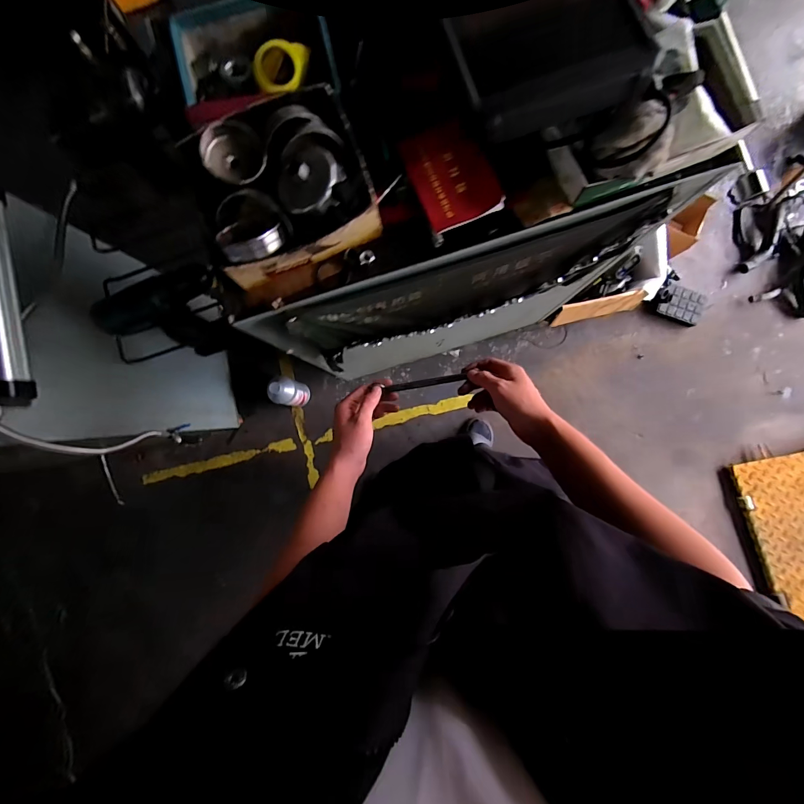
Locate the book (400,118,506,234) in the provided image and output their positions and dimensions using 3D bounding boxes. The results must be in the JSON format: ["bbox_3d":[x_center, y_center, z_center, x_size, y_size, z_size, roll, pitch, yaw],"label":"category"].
[{"bbox_3d":[0.065,-0.307,0.501,0.096,0.015,0.145,-20,86,2],"label":"book"}]

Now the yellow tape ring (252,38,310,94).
[{"bbox_3d":[-0.159,-0.436,0.486,0.064,0.018,0.070,13,88,4],"label":"yellow tape ring"}]

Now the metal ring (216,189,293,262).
[{"bbox_3d":[-0.179,-0.205,0.441,0.084,0.027,0.079,0,87,3],"label":"metal ring"}]

